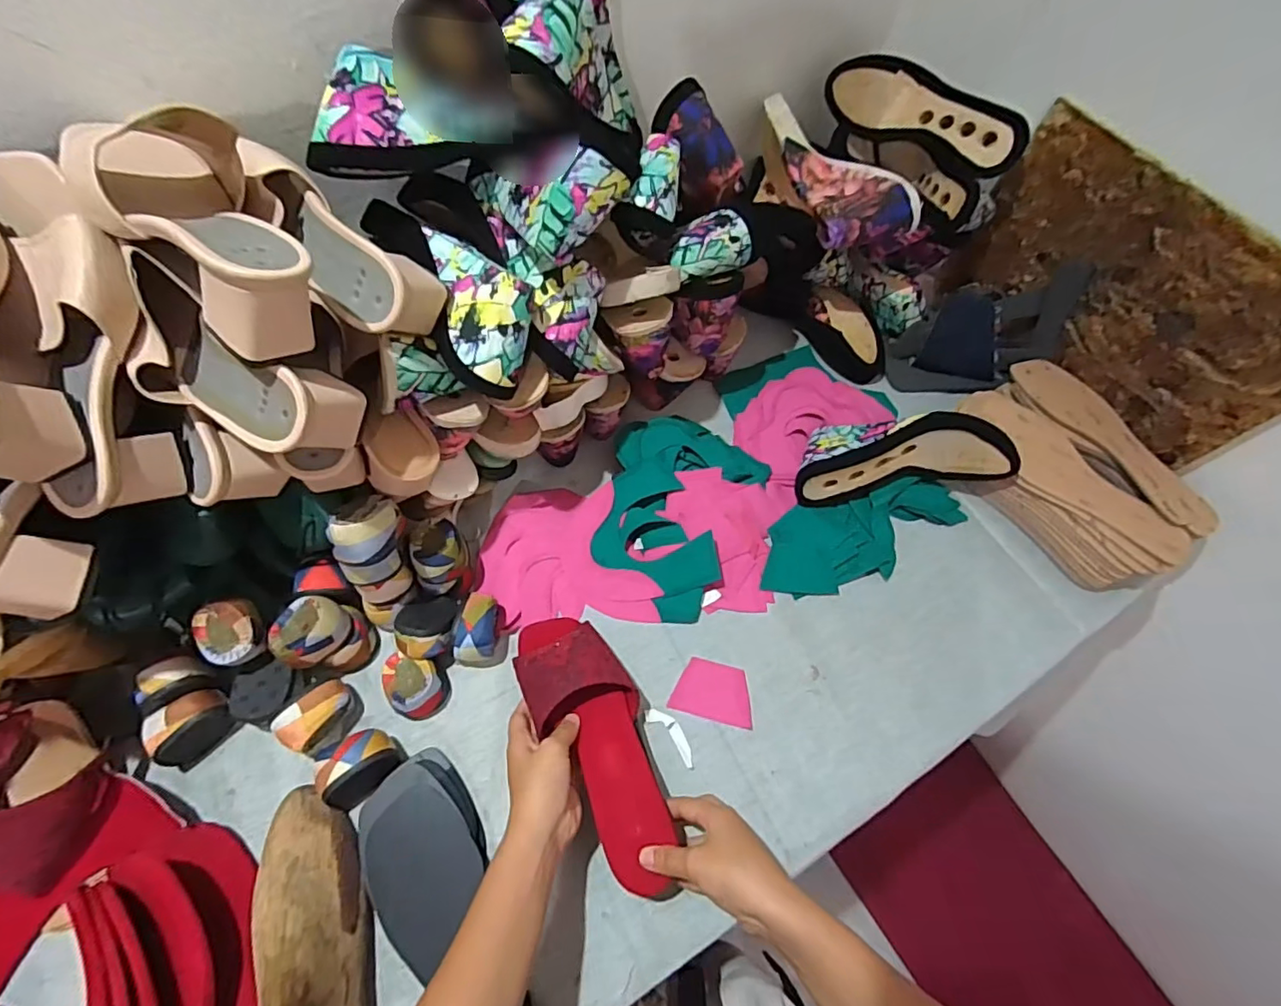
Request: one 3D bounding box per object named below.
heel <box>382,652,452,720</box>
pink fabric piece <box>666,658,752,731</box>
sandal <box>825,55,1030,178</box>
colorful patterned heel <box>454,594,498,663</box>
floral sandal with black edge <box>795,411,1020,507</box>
[{"bbox_3d":[-0.207,0.167,0.522,0.048,0.034,0.057,-22,66,-14],"label":"heel"},{"bbox_3d":[0.072,0.182,0.548,0.076,0.004,0.052,14,65,6],"label":"pink fabric piece"},{"bbox_3d":[0.326,-0.445,0.656,0.062,0.067,0.232,-40,71,-21],"label":"sandal"},{"bbox_3d":[-0.155,0.119,0.537,0.032,0.041,0.062,2,62,-3],"label":"colorful patterned heel"},{"bbox_3d":[0.283,-0.054,0.620,0.224,0.083,0.080,-8,62,7],"label":"floral sandal with black edge"}]

